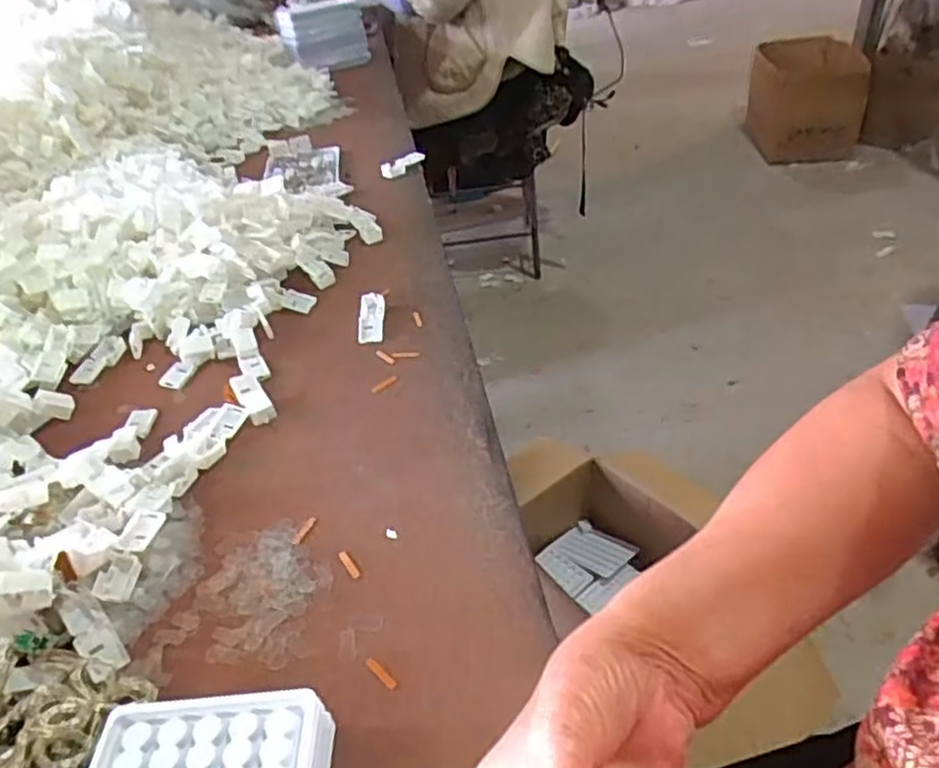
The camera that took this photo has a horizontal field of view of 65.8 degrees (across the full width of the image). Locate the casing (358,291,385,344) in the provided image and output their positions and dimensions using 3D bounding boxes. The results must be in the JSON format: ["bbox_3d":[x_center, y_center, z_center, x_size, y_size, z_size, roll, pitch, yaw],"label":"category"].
[{"bbox_3d":[-0.084,-0.057,0.622,0.021,0.006,0.058,-4,51,2],"label":"casing"}]

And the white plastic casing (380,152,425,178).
[{"bbox_3d":[-0.082,-0.270,0.889,0.055,0.011,0.028,-26,41,-2],"label":"white plastic casing"}]

